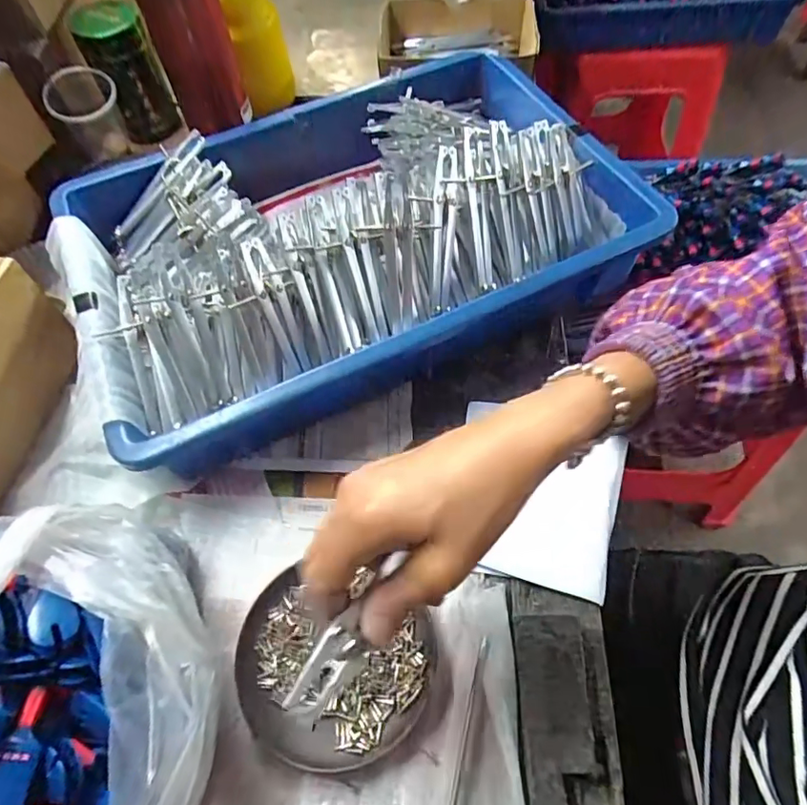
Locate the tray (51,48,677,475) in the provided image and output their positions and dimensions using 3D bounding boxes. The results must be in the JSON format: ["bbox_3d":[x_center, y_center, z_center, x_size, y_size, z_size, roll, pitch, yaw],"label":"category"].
[{"bbox_3d":[-0.040,-0.147,0.435,0.428,0.085,0.272,-24,61,-11],"label":"tray"}]

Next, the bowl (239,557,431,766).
[{"bbox_3d":[-0.041,0.158,0.331,0.117,0.016,0.106,-1,60,2],"label":"bowl"}]

